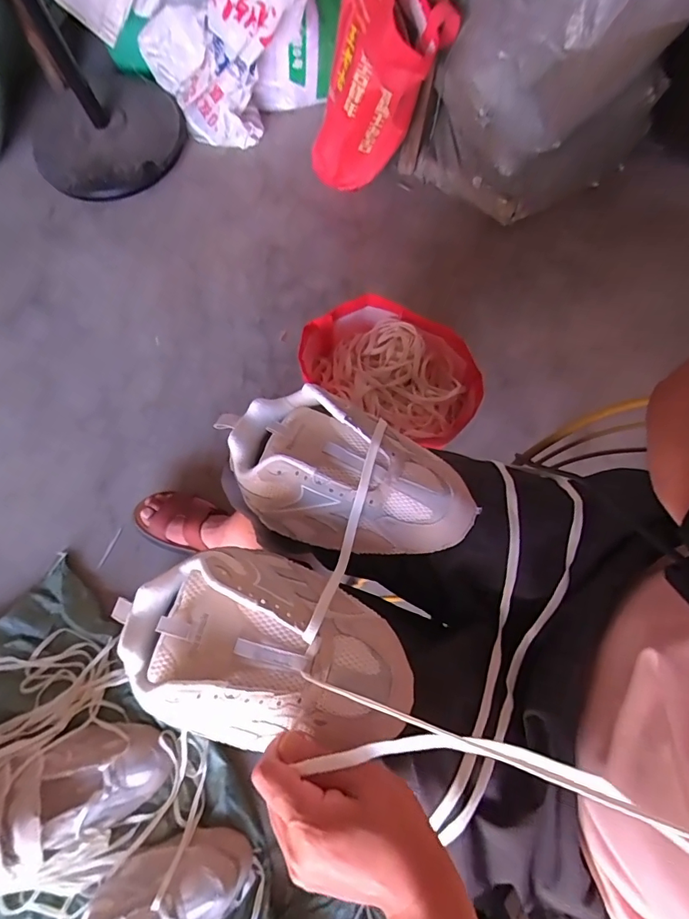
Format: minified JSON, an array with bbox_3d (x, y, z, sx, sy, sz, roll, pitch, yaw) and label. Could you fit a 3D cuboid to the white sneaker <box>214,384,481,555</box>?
[{"bbox_3d":[0.002,0.013,0.420,0.228,0.064,0.125,17,73,5],"label":"white sneaker"}]

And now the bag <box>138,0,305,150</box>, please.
[{"bbox_3d":[-0.276,-0.957,1.085,0.434,0.391,0.145,22,72,6],"label":"bag"}]

